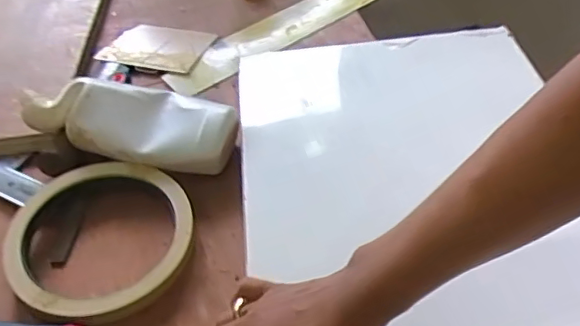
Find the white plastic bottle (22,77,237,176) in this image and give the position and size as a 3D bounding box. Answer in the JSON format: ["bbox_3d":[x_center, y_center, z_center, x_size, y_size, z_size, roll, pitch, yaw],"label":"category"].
[{"bbox_3d":[-0.188,-0.051,0.676,0.246,0.056,0.098,7,47,13],"label":"white plastic bottle"}]

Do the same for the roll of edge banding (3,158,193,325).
[{"bbox_3d":[-0.191,0.071,0.589,0.182,0.030,0.186,-4,46,4],"label":"roll of edge banding"}]

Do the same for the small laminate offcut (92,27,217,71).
[{"bbox_3d":[-0.197,-0.176,0.860,0.151,0.009,0.110,11,49,17],"label":"small laminate offcut"}]

